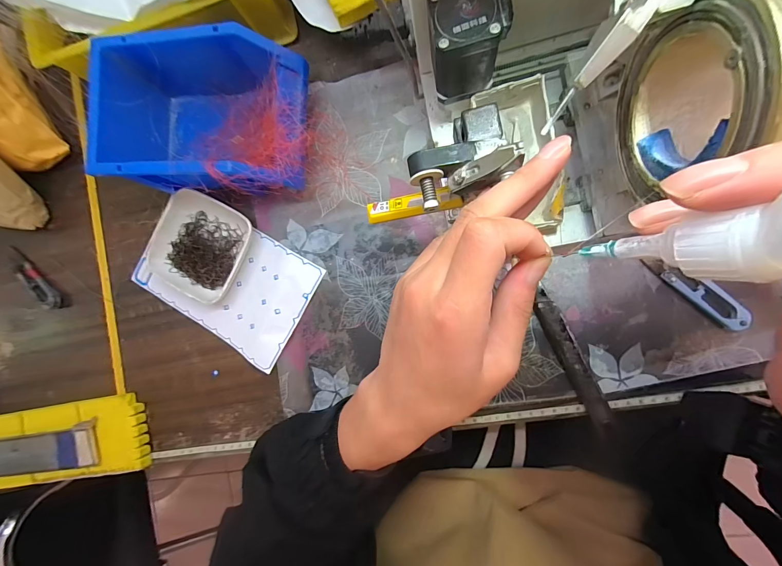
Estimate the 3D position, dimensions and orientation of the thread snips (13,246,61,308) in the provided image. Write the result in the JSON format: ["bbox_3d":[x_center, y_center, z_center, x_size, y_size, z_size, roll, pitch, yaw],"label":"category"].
[{"bbox_3d":[-0.423,-0.003,0.386,0.102,0.014,0.021,42,94,7],"label":"thread snips"}]

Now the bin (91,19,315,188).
[{"bbox_3d":[-0.166,-0.149,0.309,0.184,0.079,0.133,6,89,9],"label":"bin"}]

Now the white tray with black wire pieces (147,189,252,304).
[{"bbox_3d":[-0.198,-0.038,0.343,0.106,0.022,0.095,26,92,8],"label":"white tray with black wire pieces"}]

